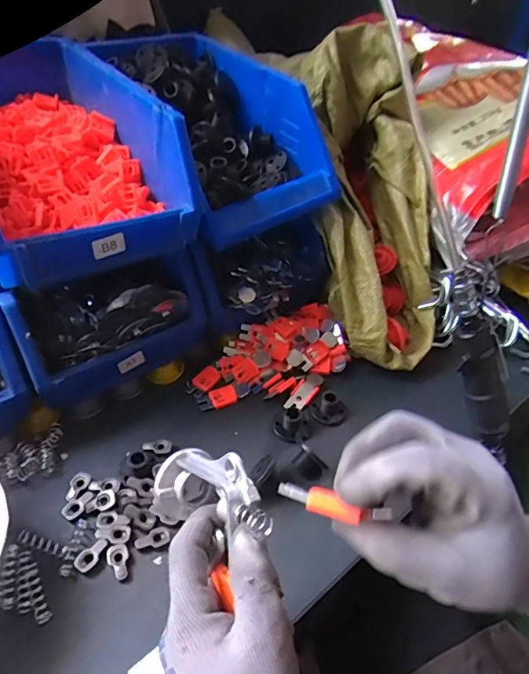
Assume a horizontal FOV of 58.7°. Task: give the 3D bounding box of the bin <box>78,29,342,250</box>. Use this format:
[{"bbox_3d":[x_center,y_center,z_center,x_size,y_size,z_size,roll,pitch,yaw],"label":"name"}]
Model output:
[{"bbox_3d":[-0.090,-0.292,0.637,0.196,0.136,0.388,-22,49,-28],"label":"bin"}]

